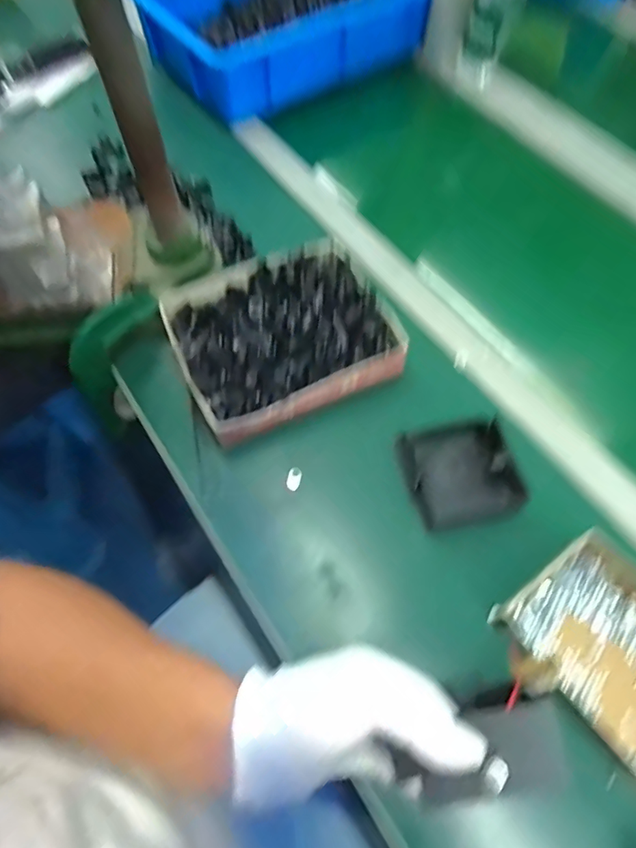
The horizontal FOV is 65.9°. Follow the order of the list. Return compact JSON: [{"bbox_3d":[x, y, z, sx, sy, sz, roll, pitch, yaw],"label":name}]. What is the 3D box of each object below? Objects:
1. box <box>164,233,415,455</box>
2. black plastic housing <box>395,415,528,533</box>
[{"bbox_3d":[-0.036,-0.087,0.493,0.198,0.059,0.172,-25,66,-14],"label":"box"},{"bbox_3d":[0.122,0.041,0.430,0.090,0.032,0.093,-13,63,-8],"label":"black plastic housing"}]

